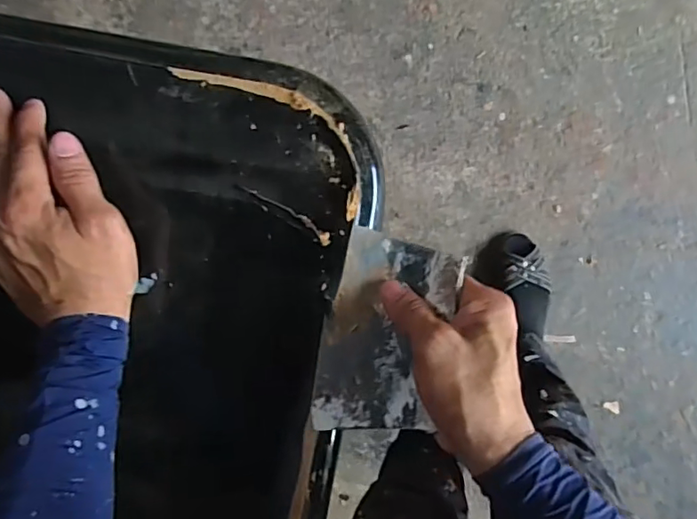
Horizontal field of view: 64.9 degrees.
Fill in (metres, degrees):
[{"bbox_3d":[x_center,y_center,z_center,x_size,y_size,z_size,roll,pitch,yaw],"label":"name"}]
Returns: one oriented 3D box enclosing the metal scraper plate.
[{"bbox_3d":[0.024,0.056,0.380,0.082,0.011,0.140,14,93,14],"label":"metal scraper plate"}]

